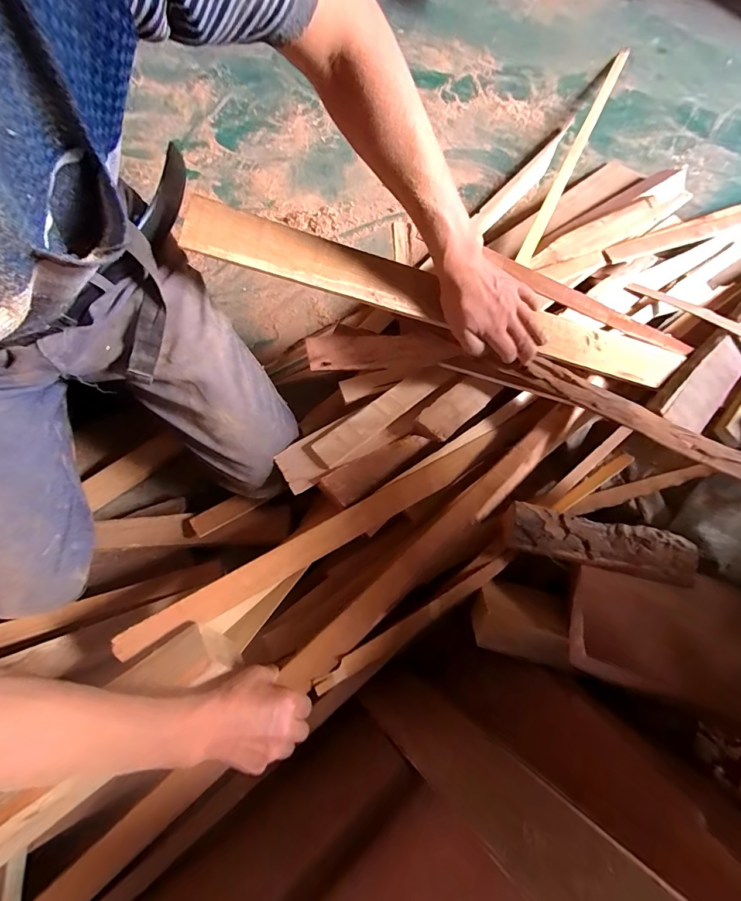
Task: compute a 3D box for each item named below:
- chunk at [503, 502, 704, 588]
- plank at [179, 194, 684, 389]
[{"bbox_3d":[0.336,0.137,0.560,0.282,0.041,0.072,11,76,3],"label":"chunk"},{"bbox_3d":[0.130,-0.189,0.513,0.699,0.012,0.068,11,77,-14],"label":"plank"}]

